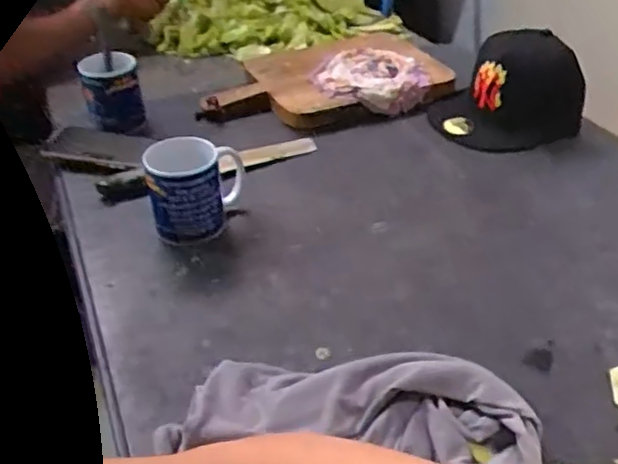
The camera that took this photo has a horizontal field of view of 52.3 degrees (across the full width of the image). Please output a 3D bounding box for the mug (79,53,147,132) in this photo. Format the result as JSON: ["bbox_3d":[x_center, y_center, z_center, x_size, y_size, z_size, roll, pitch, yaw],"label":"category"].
[{"bbox_3d":[-0.279,-0.202,0.891,0.074,0.076,0.082,-12,37,-15],"label":"mug"}]

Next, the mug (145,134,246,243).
[{"bbox_3d":[-0.129,-0.050,0.714,0.099,0.098,0.087,-6,36,-7],"label":"mug"}]

